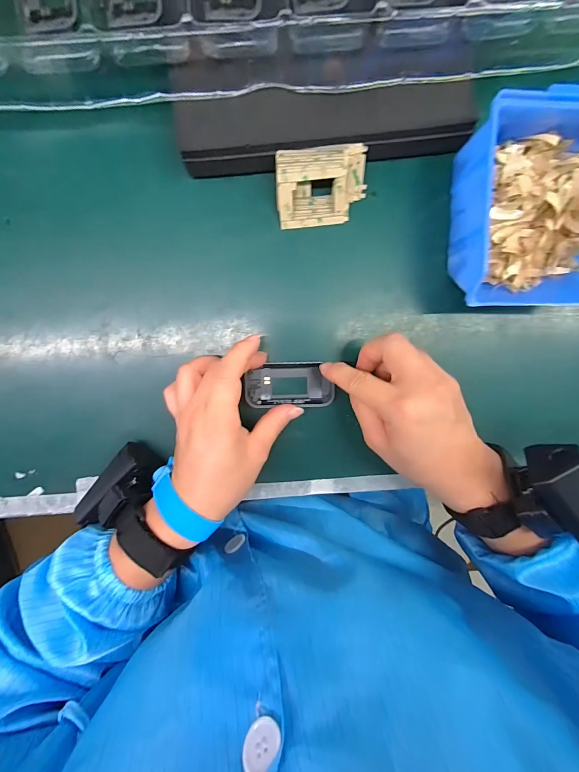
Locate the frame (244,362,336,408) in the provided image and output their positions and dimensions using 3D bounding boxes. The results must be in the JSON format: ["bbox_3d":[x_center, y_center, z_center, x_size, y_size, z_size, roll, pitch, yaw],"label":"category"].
[{"bbox_3d":[0.000,-0.001,0.297,0.076,0.010,0.038,-1,98,-4],"label":"frame"}]

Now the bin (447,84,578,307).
[{"bbox_3d":[0.189,-0.130,0.260,0.125,0.070,0.131,-2,98,-3],"label":"bin"}]

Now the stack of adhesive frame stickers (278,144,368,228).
[{"bbox_3d":[0.025,-0.157,0.271,0.070,0.015,0.053,-8,131,-2],"label":"stack of adhesive frame stickers"}]

